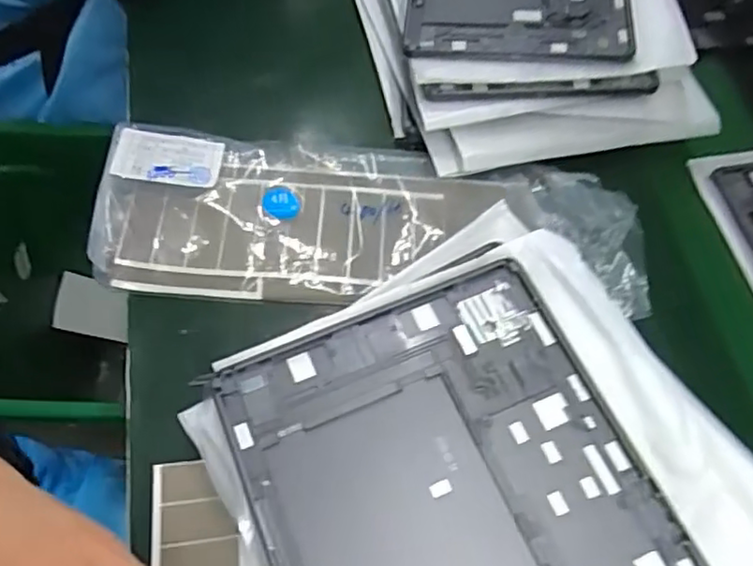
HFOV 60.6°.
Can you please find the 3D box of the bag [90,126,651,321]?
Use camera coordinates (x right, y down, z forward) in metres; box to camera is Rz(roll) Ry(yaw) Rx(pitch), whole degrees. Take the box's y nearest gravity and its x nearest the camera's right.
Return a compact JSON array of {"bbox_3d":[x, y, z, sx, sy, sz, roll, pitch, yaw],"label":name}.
[{"bbox_3d":[-0.002,-0.044,0.446,0.361,0.033,0.118,2,67,-4],"label":"bag"}]

